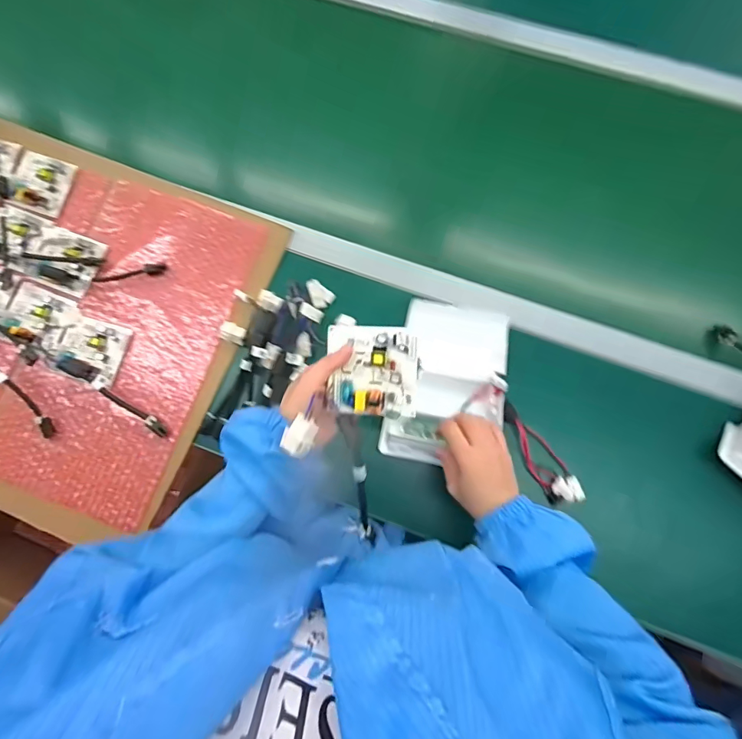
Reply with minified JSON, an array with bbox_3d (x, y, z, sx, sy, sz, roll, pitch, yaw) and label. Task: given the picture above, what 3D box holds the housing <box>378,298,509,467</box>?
[{"bbox_3d":[0.098,0.017,0.563,0.134,0.045,0.206,13,77,4],"label":"housing"}]

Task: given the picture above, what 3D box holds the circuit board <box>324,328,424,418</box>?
[{"bbox_3d":[0.001,0.000,0.420,0.089,0.031,0.084,6,76,2],"label":"circuit board"}]

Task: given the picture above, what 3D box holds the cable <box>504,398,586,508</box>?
[{"bbox_3d":[0.212,0.105,0.555,0.043,0.037,0.144,-30,80,-4],"label":"cable"}]

